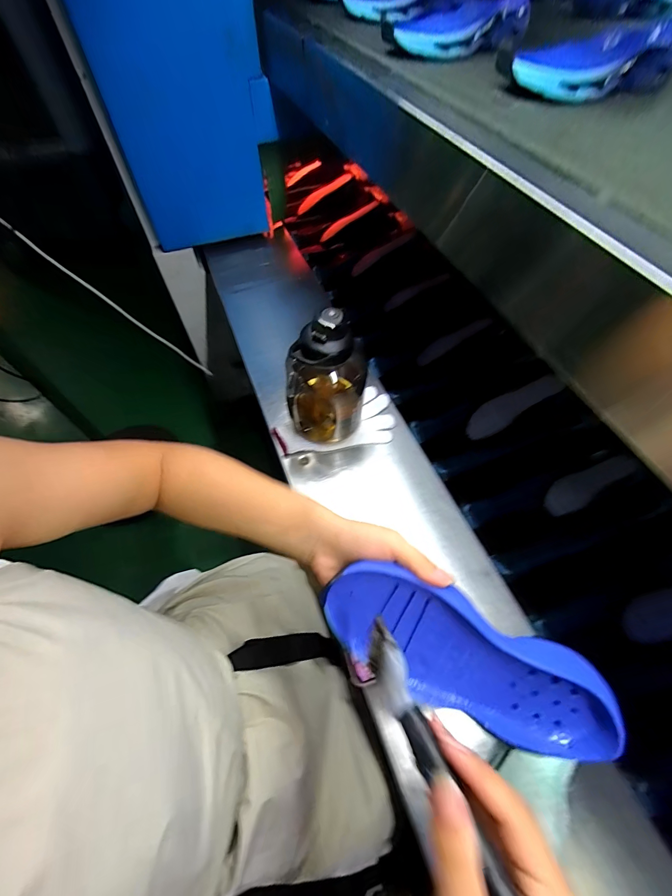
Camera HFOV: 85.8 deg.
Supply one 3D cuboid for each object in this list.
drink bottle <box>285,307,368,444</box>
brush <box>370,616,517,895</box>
[{"bbox_3d":[-0.016,-0.099,0.572,0.103,0.223,0.092,15,60,7],"label":"drink bottle"},{"bbox_3d":[0.057,0.176,0.188,0.021,0.029,0.168,-20,42,-13],"label":"brush"}]

